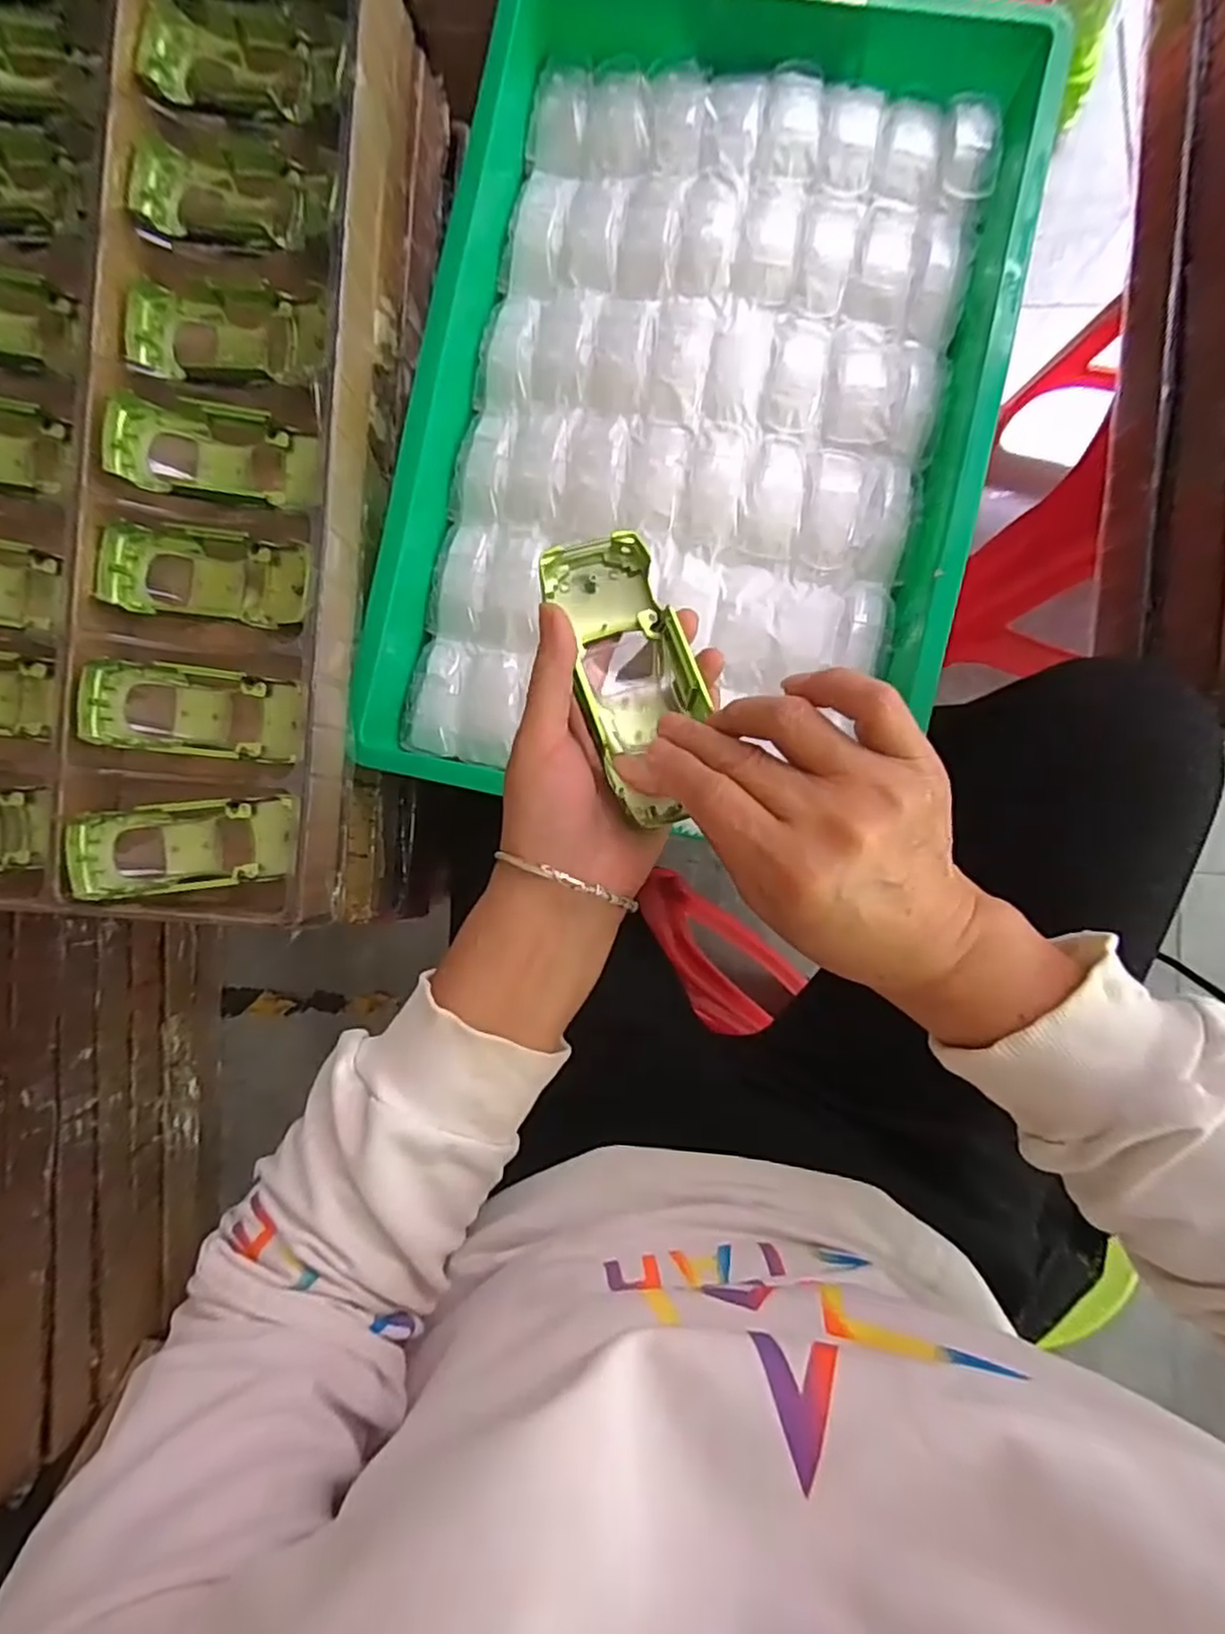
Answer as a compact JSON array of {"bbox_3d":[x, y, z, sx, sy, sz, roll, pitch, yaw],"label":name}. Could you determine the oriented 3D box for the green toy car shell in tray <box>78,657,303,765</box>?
[{"bbox_3d":[-0.259,-0.065,0.431,0.120,0.028,0.052,5,90,-15],"label":"green toy car shell in tray"}]

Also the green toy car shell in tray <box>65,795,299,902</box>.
[{"bbox_3d":[-0.263,0.019,0.430,0.120,0.026,0.051,-8,89,-13],"label":"green toy car shell in tray"}]

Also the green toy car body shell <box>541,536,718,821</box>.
[{"bbox_3d":[0.010,-0.063,0.315,0.056,0.034,0.130,-14,84,2],"label":"green toy car body shell"}]

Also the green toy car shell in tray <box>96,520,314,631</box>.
[{"bbox_3d":[-0.245,-0.148,0.426,0.136,0.032,0.051,8,90,2],"label":"green toy car shell in tray"}]

